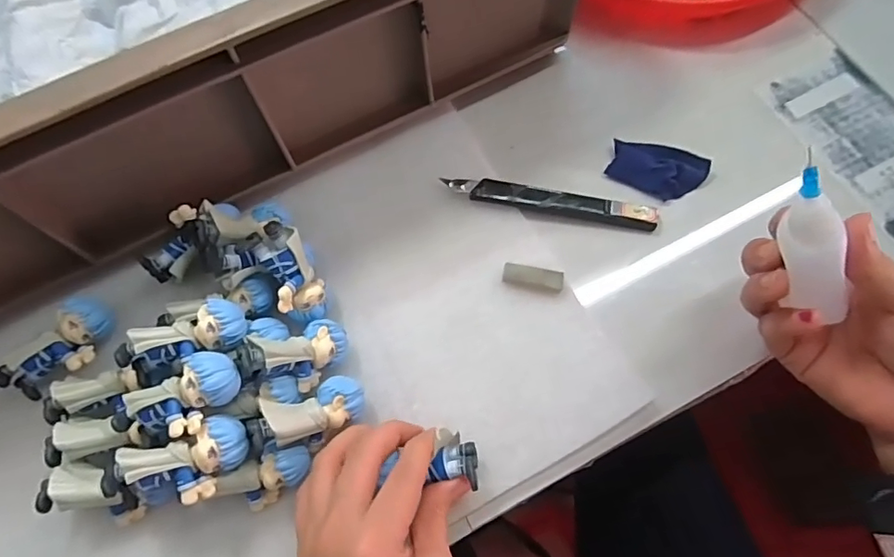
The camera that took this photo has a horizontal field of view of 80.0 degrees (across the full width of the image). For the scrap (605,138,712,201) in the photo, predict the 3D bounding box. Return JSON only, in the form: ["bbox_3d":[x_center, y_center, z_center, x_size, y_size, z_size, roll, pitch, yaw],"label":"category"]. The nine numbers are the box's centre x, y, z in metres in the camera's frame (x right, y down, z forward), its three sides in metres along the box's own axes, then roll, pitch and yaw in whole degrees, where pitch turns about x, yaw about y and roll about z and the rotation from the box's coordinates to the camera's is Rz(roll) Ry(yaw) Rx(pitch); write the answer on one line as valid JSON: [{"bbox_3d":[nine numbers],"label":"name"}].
[{"bbox_3d":[0.142,-0.073,0.358,0.063,0.011,0.039,18,72,8],"label":"scrap"}]

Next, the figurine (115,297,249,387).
[{"bbox_3d":[-0.141,0.034,0.288,0.062,0.026,0.030,-24,72,-6],"label":"figurine"}]

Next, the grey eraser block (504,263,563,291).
[{"bbox_3d":[0.054,-0.001,0.331,0.037,0.004,0.013,10,71,5],"label":"grey eraser block"}]

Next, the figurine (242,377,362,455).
[{"bbox_3d":[-0.075,0.072,0.286,0.061,0.028,0.026,-17,70,-25],"label":"figurine"}]

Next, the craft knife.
[{"bbox_3d":[0.069,-0.052,0.347,0.137,0.011,0.015,9,71,5],"label":"craft knife"}]

